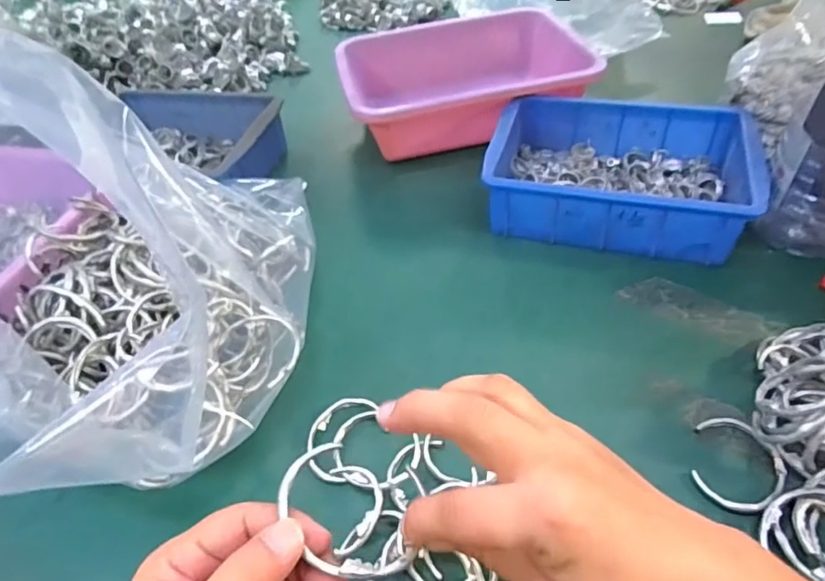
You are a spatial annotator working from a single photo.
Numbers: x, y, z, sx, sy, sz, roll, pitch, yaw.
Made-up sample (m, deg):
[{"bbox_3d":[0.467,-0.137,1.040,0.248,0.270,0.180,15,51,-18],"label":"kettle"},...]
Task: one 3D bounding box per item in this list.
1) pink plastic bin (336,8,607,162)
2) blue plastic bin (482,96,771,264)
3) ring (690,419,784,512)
[{"bbox_3d":[0.059,-0.264,0.688,0.291,0.081,0.212,-14,47,-8],"label":"pink plastic bin"},{"bbox_3d":[0.206,-0.122,0.542,0.232,0.074,0.173,12,48,16],"label":"blue plastic bin"},{"bbox_3d":[0.222,0.117,0.363,0.054,0.011,0.070,15,52,16],"label":"ring"}]

